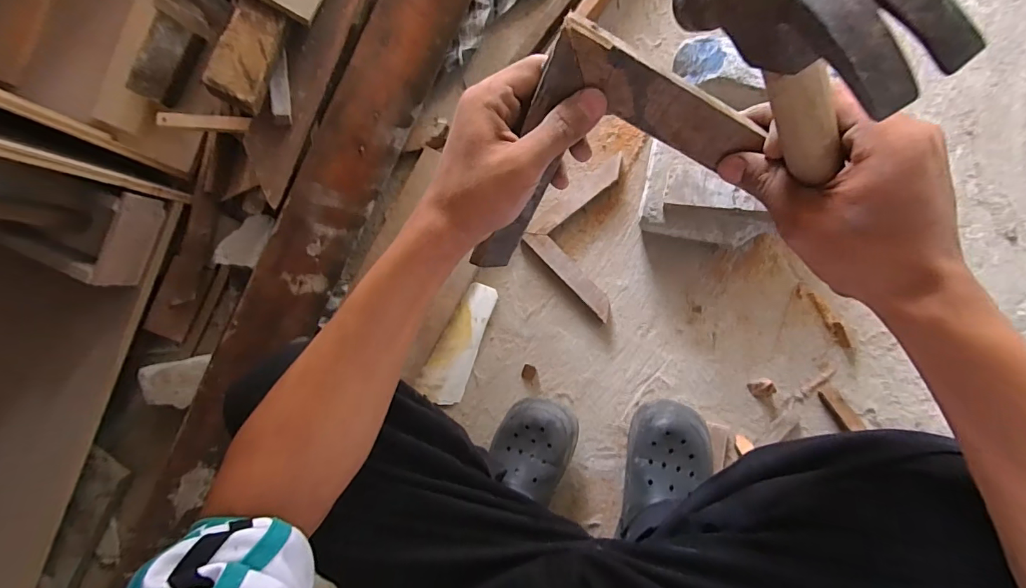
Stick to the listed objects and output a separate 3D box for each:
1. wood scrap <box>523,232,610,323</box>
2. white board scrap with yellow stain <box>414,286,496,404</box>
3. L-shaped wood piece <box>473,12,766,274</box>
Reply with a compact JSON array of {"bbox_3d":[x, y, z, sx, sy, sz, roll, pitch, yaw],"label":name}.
[{"bbox_3d":[0.090,-0.034,0.695,0.033,0.029,0.178,-43,83,5],"label":"wood scrap"},{"bbox_3d":[-0.083,0.083,0.721,0.073,0.013,0.203,29,92,8],"label":"white board scrap with yellow stain"},{"bbox_3d":[0.055,-0.065,0.299,0.124,0.010,0.181,23,134,-6],"label":"L-shaped wood piece"}]

